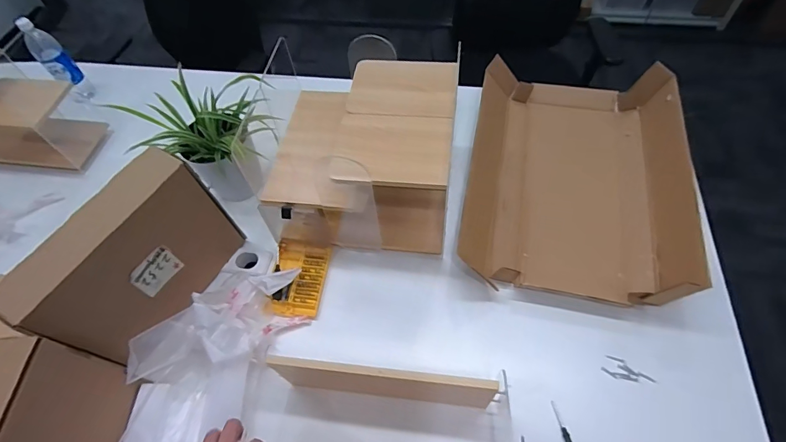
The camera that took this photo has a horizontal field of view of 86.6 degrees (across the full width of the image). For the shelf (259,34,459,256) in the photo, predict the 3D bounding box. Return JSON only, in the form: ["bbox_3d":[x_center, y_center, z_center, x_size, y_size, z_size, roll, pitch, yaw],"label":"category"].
[{"bbox_3d":[-0.057,-0.108,0.846,0.341,0.261,0.263,5,60,8],"label":"shelf"}]

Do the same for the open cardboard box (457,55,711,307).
[{"bbox_3d":[0.379,-0.117,0.900,0.410,0.113,0.566,8,60,10],"label":"open cardboard box"}]

